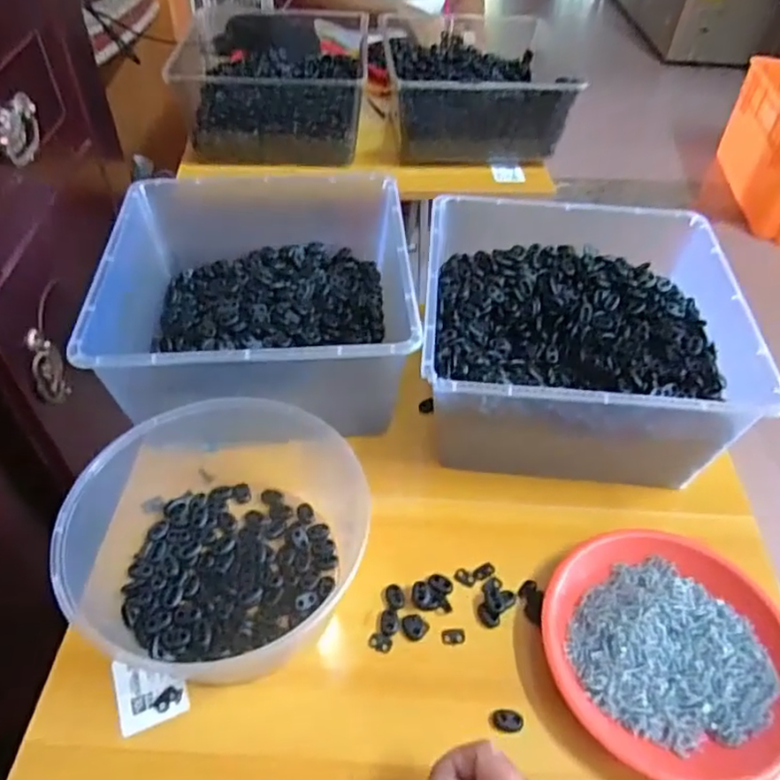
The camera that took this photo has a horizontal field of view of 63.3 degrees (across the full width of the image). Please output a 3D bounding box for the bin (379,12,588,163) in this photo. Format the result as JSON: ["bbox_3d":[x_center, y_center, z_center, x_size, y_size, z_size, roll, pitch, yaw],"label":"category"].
[{"bbox_3d":[0.144,-0.512,1.099,0.273,0.118,0.287,-2,46,-2],"label":"bin"}]

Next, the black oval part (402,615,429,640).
[{"bbox_3d":[0.020,0.190,0.511,0.021,0.004,0.019,30,53,25],"label":"black oval part"}]

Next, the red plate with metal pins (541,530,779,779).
[{"bbox_3d":[0.217,0.200,0.490,0.189,0.024,0.174,0,46,0],"label":"red plate with metal pins"}]

